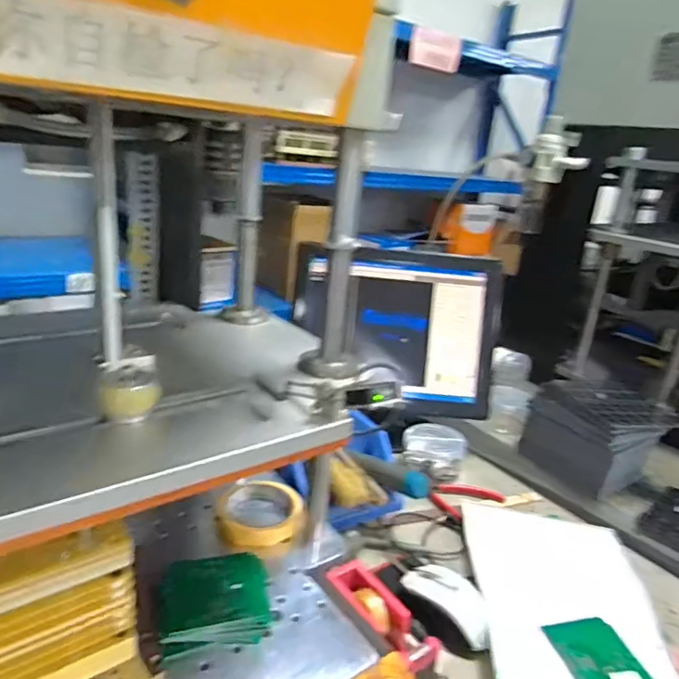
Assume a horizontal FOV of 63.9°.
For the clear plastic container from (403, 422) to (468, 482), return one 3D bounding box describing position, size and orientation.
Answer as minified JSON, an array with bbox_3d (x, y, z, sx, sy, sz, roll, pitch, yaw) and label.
[{"bbox_3d":[0.152,0.182,0.890,0.099,0.067,0.078,13,21,18],"label":"clear plastic container"}]

